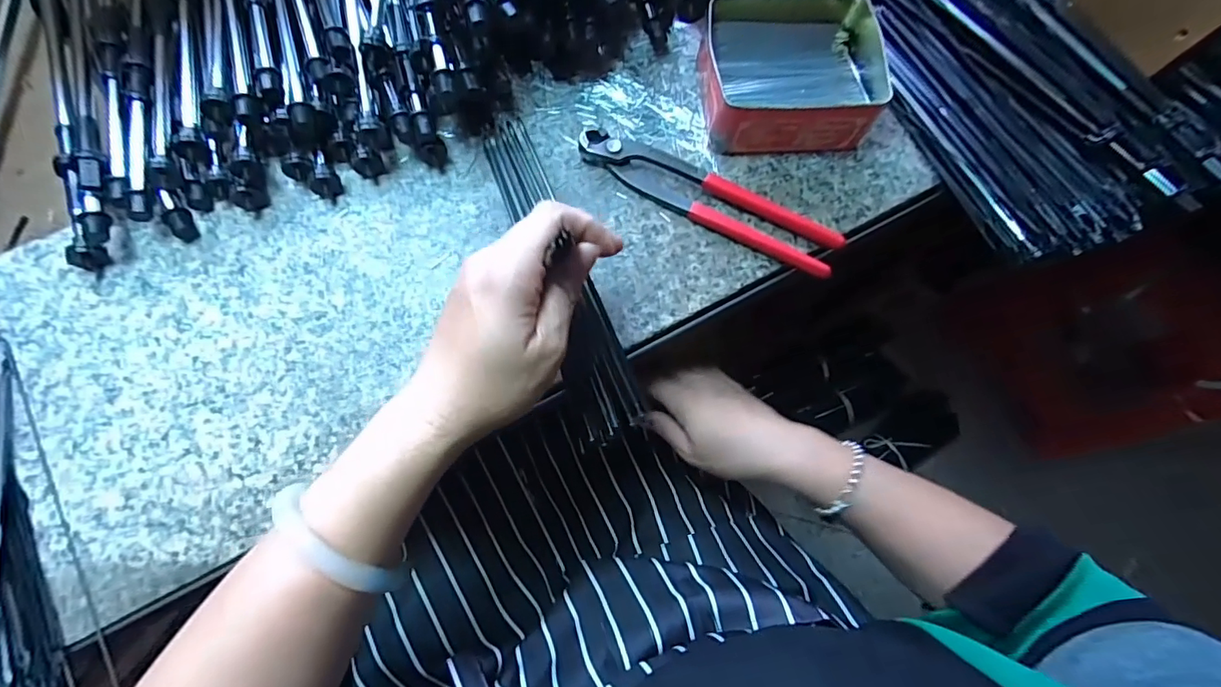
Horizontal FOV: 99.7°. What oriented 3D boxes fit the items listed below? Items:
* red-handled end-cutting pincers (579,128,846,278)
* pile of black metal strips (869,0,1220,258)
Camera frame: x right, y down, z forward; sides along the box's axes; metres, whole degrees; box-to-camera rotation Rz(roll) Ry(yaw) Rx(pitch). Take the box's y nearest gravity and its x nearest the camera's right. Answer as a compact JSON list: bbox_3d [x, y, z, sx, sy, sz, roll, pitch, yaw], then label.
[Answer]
[{"bbox_3d":[0.071,-0.109,0.368,0.193,0.018,0.046,29,75,6],"label":"red-handled end-cutting pincers"},{"bbox_3d":[0.289,-0.213,0.387,0.144,0.024,0.308,-21,69,12],"label":"pile of black metal strips"}]

